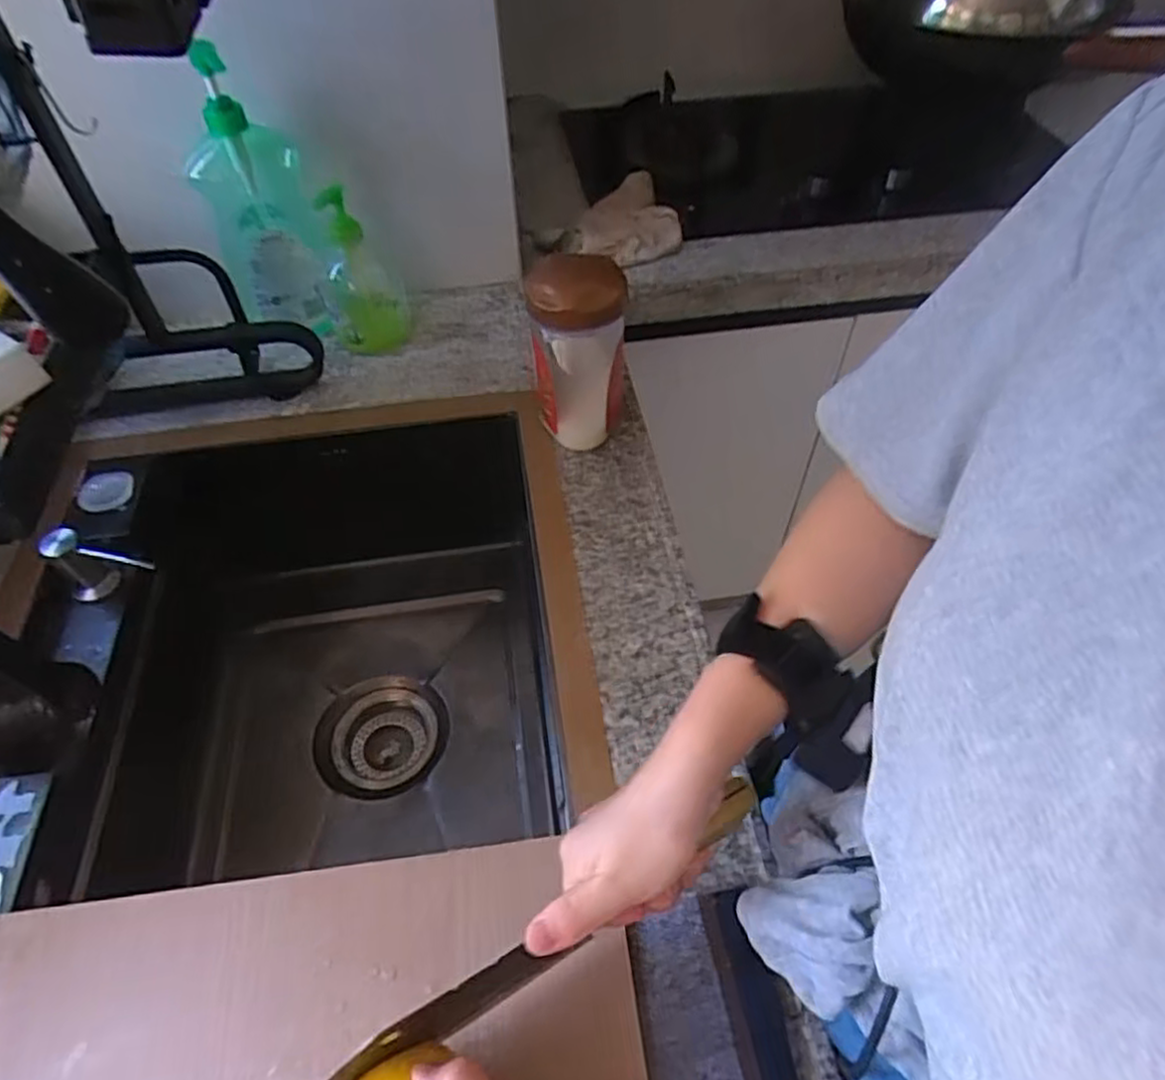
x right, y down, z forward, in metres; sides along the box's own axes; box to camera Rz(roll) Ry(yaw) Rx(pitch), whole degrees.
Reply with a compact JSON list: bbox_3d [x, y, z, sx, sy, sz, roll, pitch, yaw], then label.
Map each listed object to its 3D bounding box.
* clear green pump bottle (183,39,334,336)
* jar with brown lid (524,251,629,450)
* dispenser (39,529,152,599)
[{"bbox_3d":[-0.319,-0.325,0.721,0.102,0.259,0.079,-23,54,-16],"label":"clear green pump bottle"},{"bbox_3d":[-0.003,-0.165,0.651,0.081,0.163,0.076,-1,51,1],"label":"jar with brown lid"},{"bbox_3d":[-0.398,0.029,0.604,0.085,0.067,0.033,17,54,14],"label":"dispenser"}]

